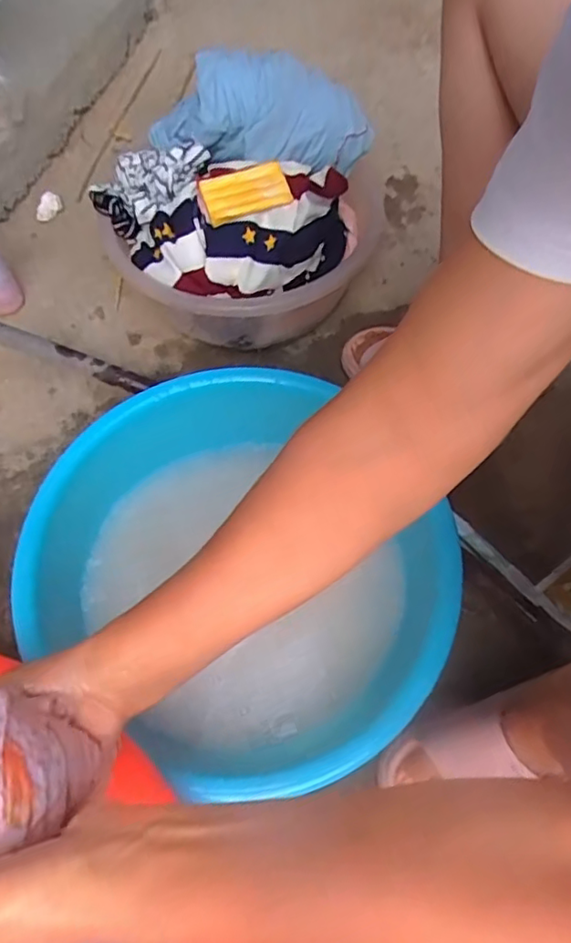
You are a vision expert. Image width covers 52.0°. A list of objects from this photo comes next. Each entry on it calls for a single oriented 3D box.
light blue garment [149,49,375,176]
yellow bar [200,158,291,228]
[{"bbox_3d":[-0.039,-0.437,0.711,0.279,0.112,0.107,7,60,5],"label":"light blue garment"},{"bbox_3d":[-0.047,-0.331,0.691,0.112,0.019,0.062,-27,81,-20],"label":"yellow bar"}]

